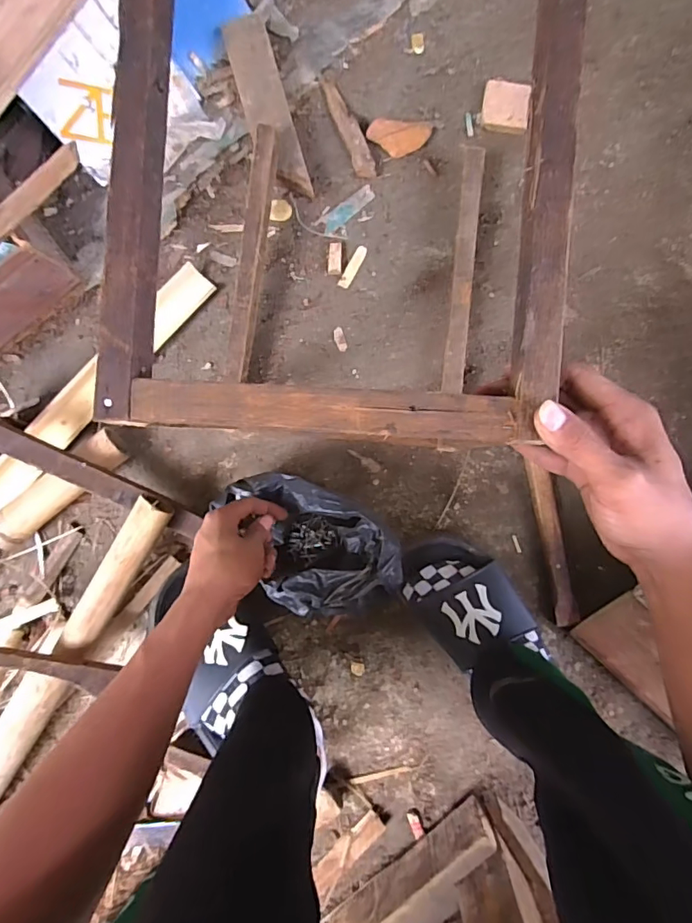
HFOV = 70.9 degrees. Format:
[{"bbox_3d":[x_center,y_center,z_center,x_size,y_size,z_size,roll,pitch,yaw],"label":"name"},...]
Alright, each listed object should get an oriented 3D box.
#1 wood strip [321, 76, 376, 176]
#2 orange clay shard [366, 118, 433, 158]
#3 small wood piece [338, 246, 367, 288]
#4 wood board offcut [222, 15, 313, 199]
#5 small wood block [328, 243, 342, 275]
[{"bbox_3d":[0.000,-0.438,0.632,0.025,0.019,0.155,-23,84,3],"label":"wood strip"},{"bbox_3d":[0.069,-0.418,0.627,0.079,0.020,0.043,-5,85,5],"label":"orange clay shard"},{"bbox_3d":[0.009,-0.252,0.627,0.015,0.004,0.061,29,89,6],"label":"small wood piece"},{"bbox_3d":[-0.100,-0.451,0.613,0.057,0.019,0.231,-15,89,-2],"label":"wood board offcut"},{"bbox_3d":[-0.014,-0.262,0.628,0.017,0.005,0.043,2,86,5],"label":"small wood block"}]

